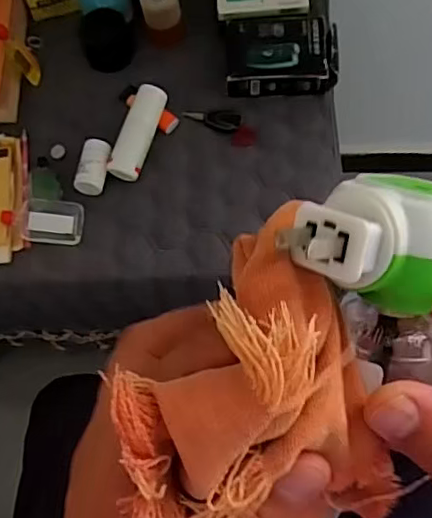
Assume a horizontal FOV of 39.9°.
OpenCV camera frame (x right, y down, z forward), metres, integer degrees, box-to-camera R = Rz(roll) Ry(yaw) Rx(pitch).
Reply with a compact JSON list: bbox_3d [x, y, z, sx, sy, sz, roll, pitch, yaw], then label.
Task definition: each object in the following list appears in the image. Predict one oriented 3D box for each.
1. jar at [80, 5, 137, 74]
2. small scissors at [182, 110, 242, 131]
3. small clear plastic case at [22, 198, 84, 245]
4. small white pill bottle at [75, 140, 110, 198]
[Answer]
[{"bbox_3d":[-0.138,-0.279,0.764,0.068,0.051,0.062,-18,70,-5],"label":"jar"},{"bbox_3d":[-0.004,-0.171,0.736,0.069,0.009,0.026,1,70,3],"label":"small scissors"},{"bbox_3d":[-0.190,-0.045,0.694,0.066,0.013,0.051,5,70,4],"label":"small clear plastic case"},{"bbox_3d":[-0.145,-0.108,0.712,0.032,0.027,0.070,8,70,5],"label":"small white pill bottle"}]

